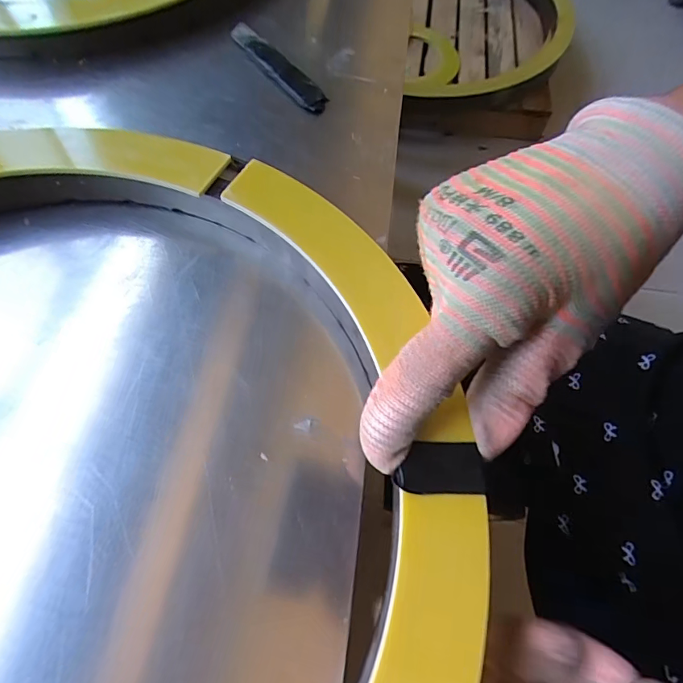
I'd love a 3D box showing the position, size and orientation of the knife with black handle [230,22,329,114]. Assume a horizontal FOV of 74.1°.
[{"bbox_3d":[-0.043,-0.185,0.303,0.019,0.004,0.104,-34,68,-17],"label":"knife with black handle"}]

